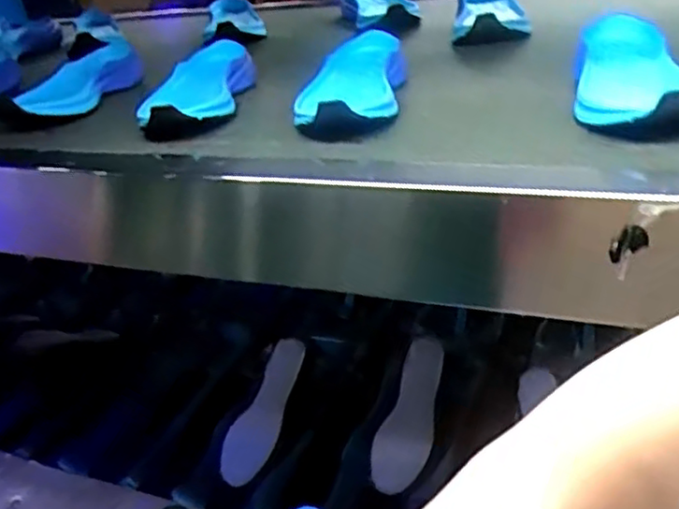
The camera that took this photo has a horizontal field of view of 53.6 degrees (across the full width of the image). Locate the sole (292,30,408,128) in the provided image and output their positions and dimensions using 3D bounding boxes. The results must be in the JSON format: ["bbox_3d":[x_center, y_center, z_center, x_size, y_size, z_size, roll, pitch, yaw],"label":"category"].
[{"bbox_3d":[0.016,-0.170,0.651,0.087,0.036,0.240,0,31,13],"label":"sole"}]

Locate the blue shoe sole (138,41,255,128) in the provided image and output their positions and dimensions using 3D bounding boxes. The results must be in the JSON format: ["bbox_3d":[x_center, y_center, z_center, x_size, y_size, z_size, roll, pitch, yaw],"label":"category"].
[{"bbox_3d":[-0.146,-0.176,0.708,0.079,0.037,0.218,-4,30,7],"label":"blue shoe sole"}]

